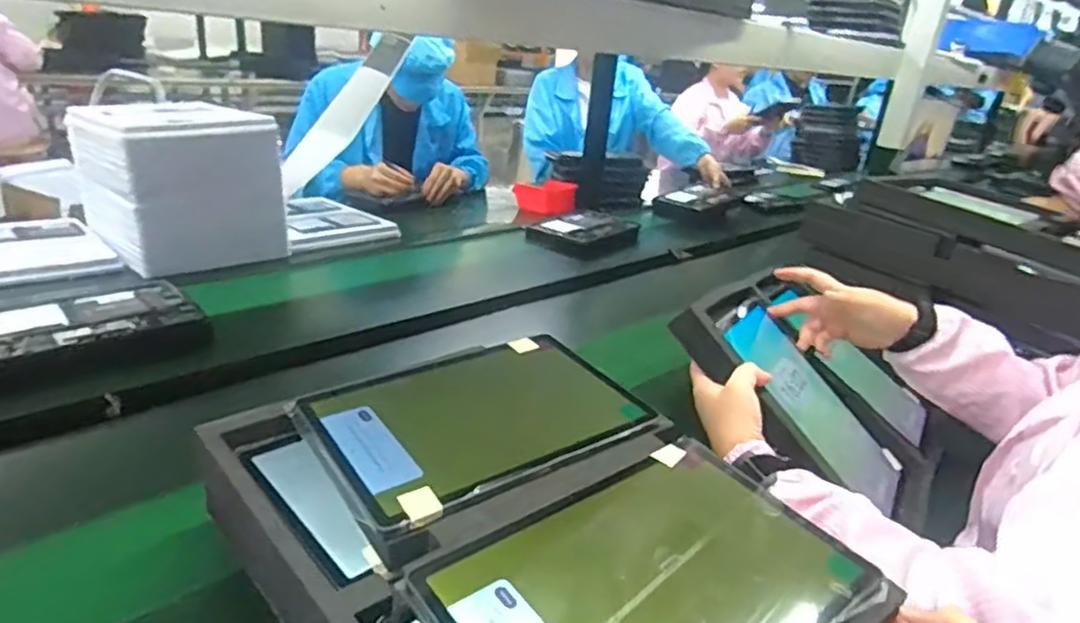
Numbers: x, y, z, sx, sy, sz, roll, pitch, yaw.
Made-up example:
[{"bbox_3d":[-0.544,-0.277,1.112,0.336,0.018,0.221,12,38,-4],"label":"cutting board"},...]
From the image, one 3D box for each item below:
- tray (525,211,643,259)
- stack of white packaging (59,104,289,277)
[{"bbox_3d":[0.108,-0.176,1.505,0.173,0.042,0.240,23,28,34],"label":"tray"},{"bbox_3d":[-0.634,-0.230,1.159,0.310,0.224,0.237,25,30,37],"label":"stack of white packaging"}]

